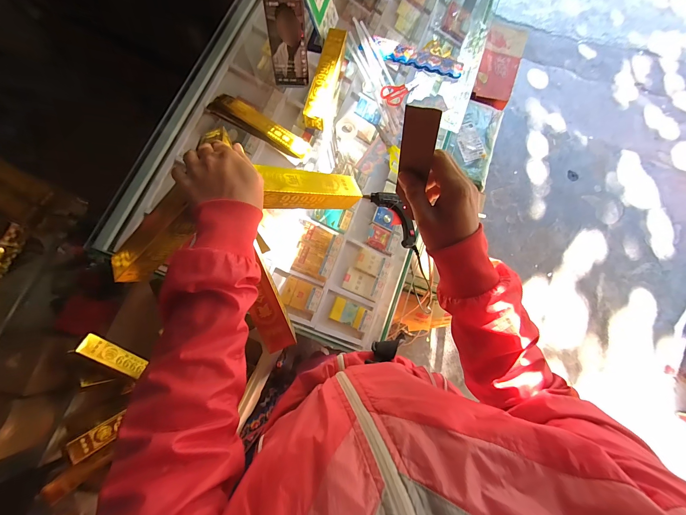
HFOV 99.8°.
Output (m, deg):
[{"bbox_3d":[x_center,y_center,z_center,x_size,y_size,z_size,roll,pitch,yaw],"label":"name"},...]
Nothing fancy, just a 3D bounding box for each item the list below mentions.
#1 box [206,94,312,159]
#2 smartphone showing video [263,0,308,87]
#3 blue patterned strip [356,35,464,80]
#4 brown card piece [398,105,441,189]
[{"bbox_3d":[-0.178,-0.284,0.615,0.245,0.025,0.050,30,78,5],"label":"box"},{"bbox_3d":[-0.112,-0.435,0.589,0.074,0.157,0.012,0,51,-1],"label":"smartphone showing video"},{"bbox_3d":[0.163,-0.474,0.677,0.236,0.014,0.056,18,85,4],"label":"blue patterned strip"},{"bbox_3d":[0.075,-0.113,0.288,0.033,0.068,0.004,18,48,19],"label":"brown card piece"}]

